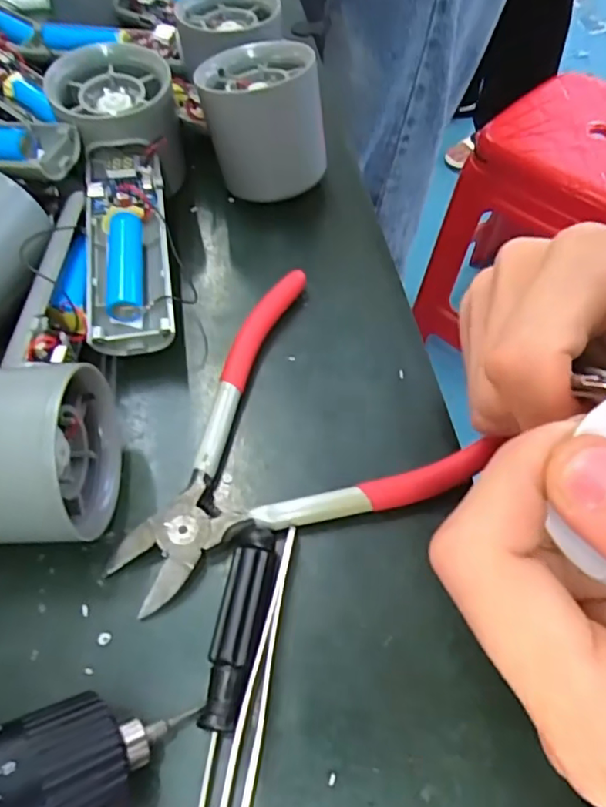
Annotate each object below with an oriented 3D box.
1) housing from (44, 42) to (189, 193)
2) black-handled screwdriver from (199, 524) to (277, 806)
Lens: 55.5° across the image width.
[{"bbox_3d":[-0.088,-0.136,0.282,0.056,0.053,0.056,-5,57,-2],"label":"housing"},{"bbox_3d":[-0.025,0.097,0.159,0.014,0.008,0.131,7,56,4],"label":"black-handled screwdriver"}]

